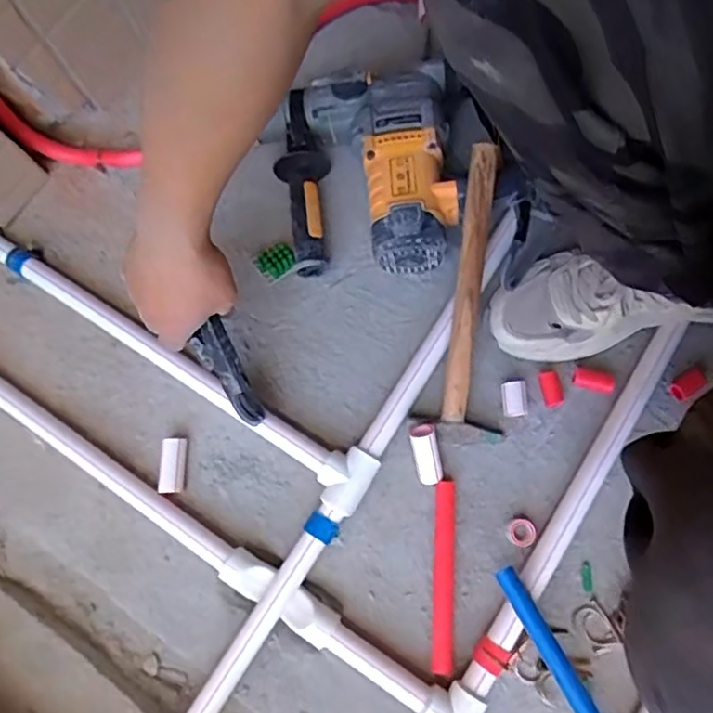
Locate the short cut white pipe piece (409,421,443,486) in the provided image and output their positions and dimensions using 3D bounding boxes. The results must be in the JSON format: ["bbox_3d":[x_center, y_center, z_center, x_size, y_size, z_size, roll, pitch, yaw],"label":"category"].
[{"bbox_3d":[0.072,0.102,0.629,0.026,0.030,0.062,-11,99,-1],"label":"short cut white pipe piece"}]

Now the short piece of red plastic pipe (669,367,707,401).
[{"bbox_3d":[0.353,0.030,0.645,0.036,0.022,0.023,-33,76,-7],"label":"short piece of red plastic pipe"}]

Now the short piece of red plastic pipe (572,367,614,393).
[{"bbox_3d":[0.255,0.025,0.648,0.040,0.016,0.024,17,76,7],"label":"short piece of red plastic pipe"}]

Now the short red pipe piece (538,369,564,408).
[{"bbox_3d":[0.208,0.034,0.650,0.021,0.022,0.039,-12,75,-1],"label":"short red pipe piece"}]

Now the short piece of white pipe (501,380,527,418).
[{"bbox_3d":[0.170,0.045,0.651,0.025,0.024,0.036,-8,74,0],"label":"short piece of white pipe"}]

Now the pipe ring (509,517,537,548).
[{"bbox_3d":[0.168,0.179,0.615,0.027,0.016,0.027,-1,75,2],"label":"pipe ring"}]

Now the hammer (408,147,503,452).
[{"bbox_3d":[0.121,-0.067,0.645,0.082,0.034,0.309,5,91,4],"label":"hammer"}]

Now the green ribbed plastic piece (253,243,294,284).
[{"bbox_3d":[-0.096,-0.113,0.719,0.044,0.029,0.040,-32,76,-7],"label":"green ribbed plastic piece"}]

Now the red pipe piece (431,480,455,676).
[{"bbox_3d":[0.089,0.221,0.615,0.020,0.017,0.182,3,75,3],"label":"red pipe piece"}]

